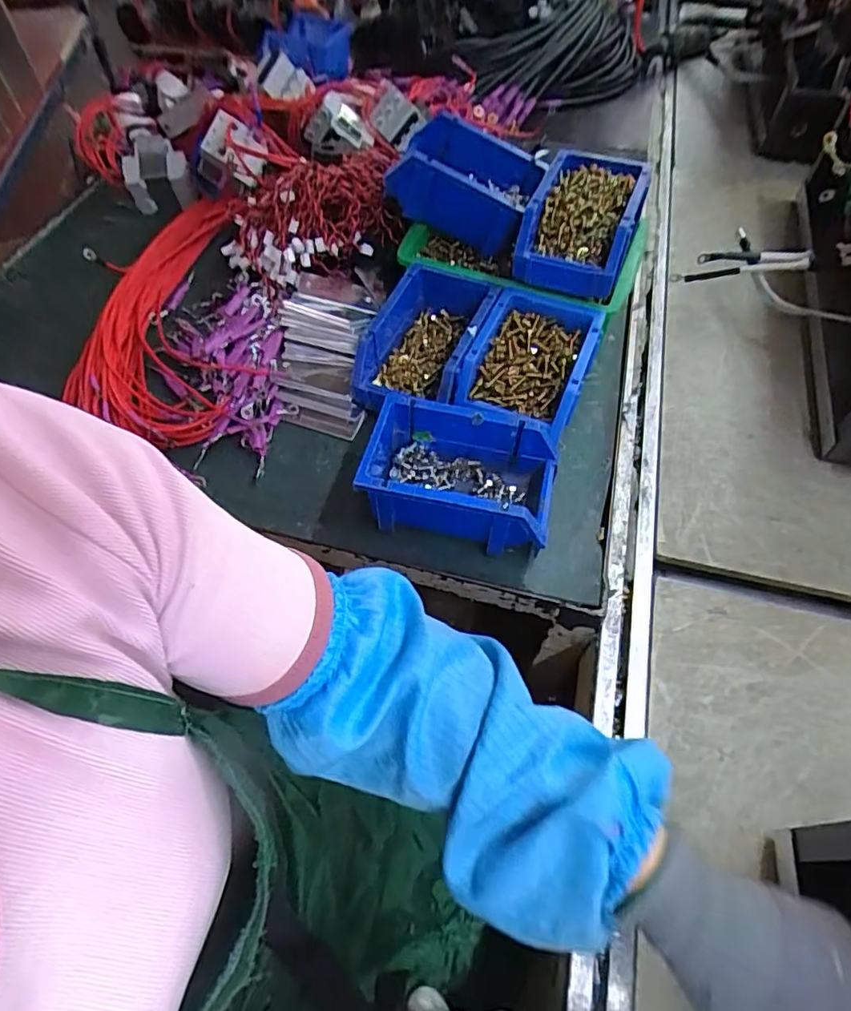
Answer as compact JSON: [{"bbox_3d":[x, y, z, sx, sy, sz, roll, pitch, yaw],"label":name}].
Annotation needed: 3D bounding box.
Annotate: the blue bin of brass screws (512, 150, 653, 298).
[{"bbox_3d":[0.166,-0.294,0.607,0.108,0.078,0.162,21,60,13],"label":"blue bin of brass screws"}]

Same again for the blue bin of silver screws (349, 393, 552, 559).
[{"bbox_3d":[0.030,-0.023,0.505,0.163,0.081,0.102,10,58,7],"label":"blue bin of silver screws"}]

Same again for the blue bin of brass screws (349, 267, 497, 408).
[{"bbox_3d":[-0.003,-0.170,0.588,0.111,0.061,0.175,19,60,12],"label":"blue bin of brass screws"}]

